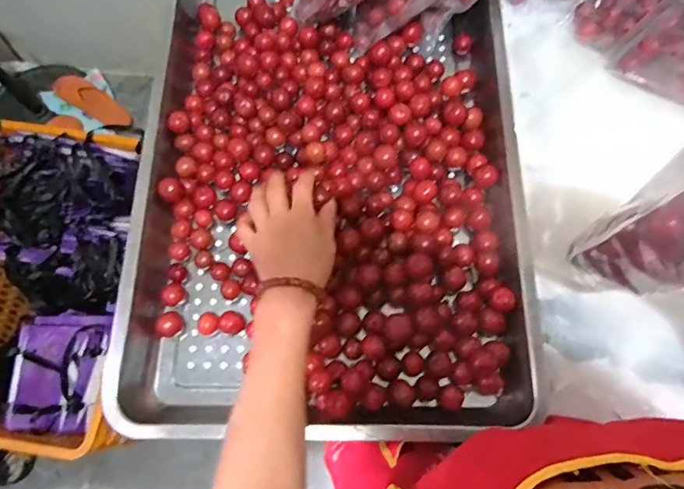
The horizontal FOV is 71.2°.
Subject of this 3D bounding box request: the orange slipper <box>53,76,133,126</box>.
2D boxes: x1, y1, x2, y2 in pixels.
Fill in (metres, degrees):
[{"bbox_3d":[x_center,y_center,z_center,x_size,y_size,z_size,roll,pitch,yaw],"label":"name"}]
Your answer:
[{"bbox_3d":[-0.810,-0.468,1.569,0.233,0.034,0.100,30,69,-33],"label":"orange slipper"}]

